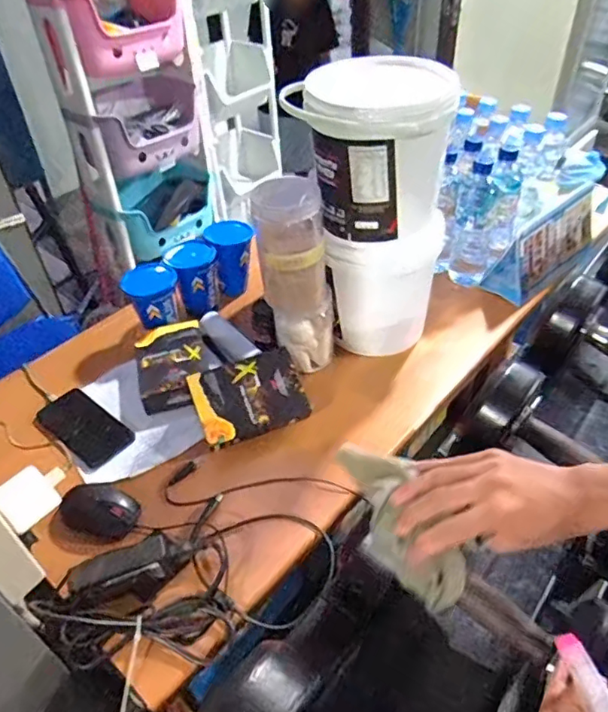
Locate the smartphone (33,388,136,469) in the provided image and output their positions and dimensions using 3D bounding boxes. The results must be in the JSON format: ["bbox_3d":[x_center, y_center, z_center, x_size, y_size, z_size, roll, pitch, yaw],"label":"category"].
[{"bbox_3d":[-0.328,0.104,0.825,0.159,0.007,0.080,29,52,30],"label":"smartphone"}]

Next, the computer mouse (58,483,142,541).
[{"bbox_3d":[-0.264,0.193,0.708,0.117,0.033,0.058,3,42,27],"label":"computer mouse"}]

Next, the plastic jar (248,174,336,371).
[{"bbox_3d":[-0.008,-0.104,0.797,0.096,0.272,0.091,-2,43,2],"label":"plastic jar"}]

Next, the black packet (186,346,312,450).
[{"bbox_3d":[-0.075,0.056,0.777,0.147,0.020,0.109,-17,72,-11],"label":"black packet"}]

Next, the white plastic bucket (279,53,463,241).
[{"bbox_3d":[0.091,-0.281,0.740,0.193,0.184,0.173,7,44,11],"label":"white plastic bucket"}]

